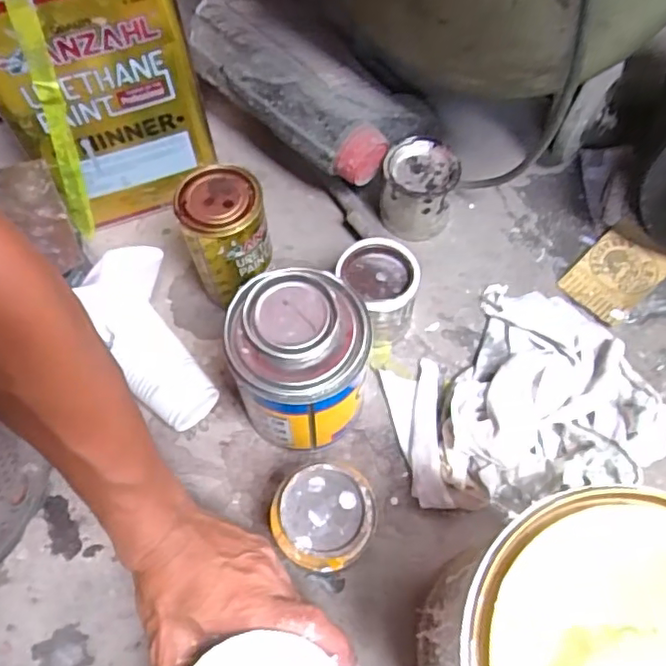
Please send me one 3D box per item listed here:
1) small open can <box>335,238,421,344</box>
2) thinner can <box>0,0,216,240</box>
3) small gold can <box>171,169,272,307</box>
[{"bbox_3d":[0.042,-0.037,0.542,0.067,0.075,0.074,-31,68,-14],"label":"small open can"},{"bbox_3d":[-0.209,-0.227,0.531,0.158,0.234,0.108,-19,65,-9],"label":"thinner can"},{"bbox_3d":[-0.090,-0.075,0.529,0.068,0.138,0.069,0,64,0],"label":"small gold can"}]

